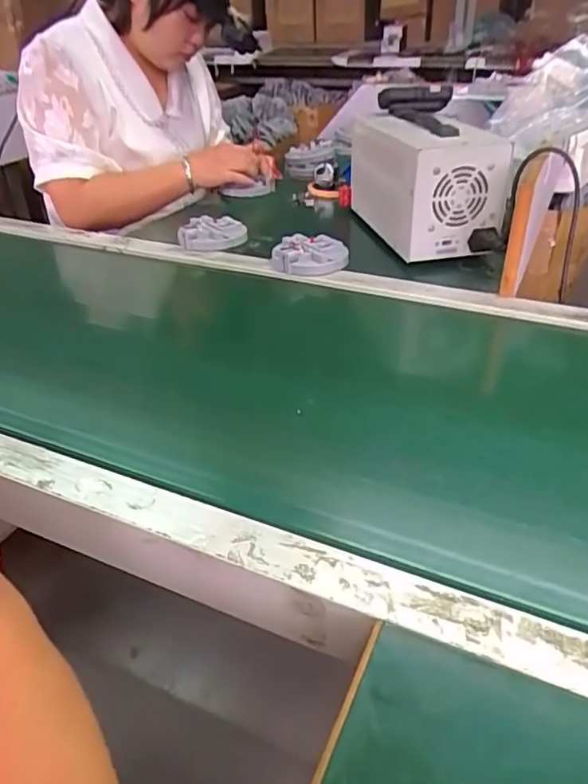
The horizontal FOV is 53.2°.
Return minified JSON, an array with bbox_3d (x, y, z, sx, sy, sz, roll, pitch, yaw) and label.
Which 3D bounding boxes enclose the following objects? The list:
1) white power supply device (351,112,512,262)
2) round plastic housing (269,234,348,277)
[{"bbox_3d":[0.184,-0.305,0.840,0.135,0.148,0.289,-10,35,-10],"label":"white power supply device"},{"bbox_3d":[0.021,-0.187,0.799,0.100,0.034,0.100,-2,34,1],"label":"round plastic housing"}]

